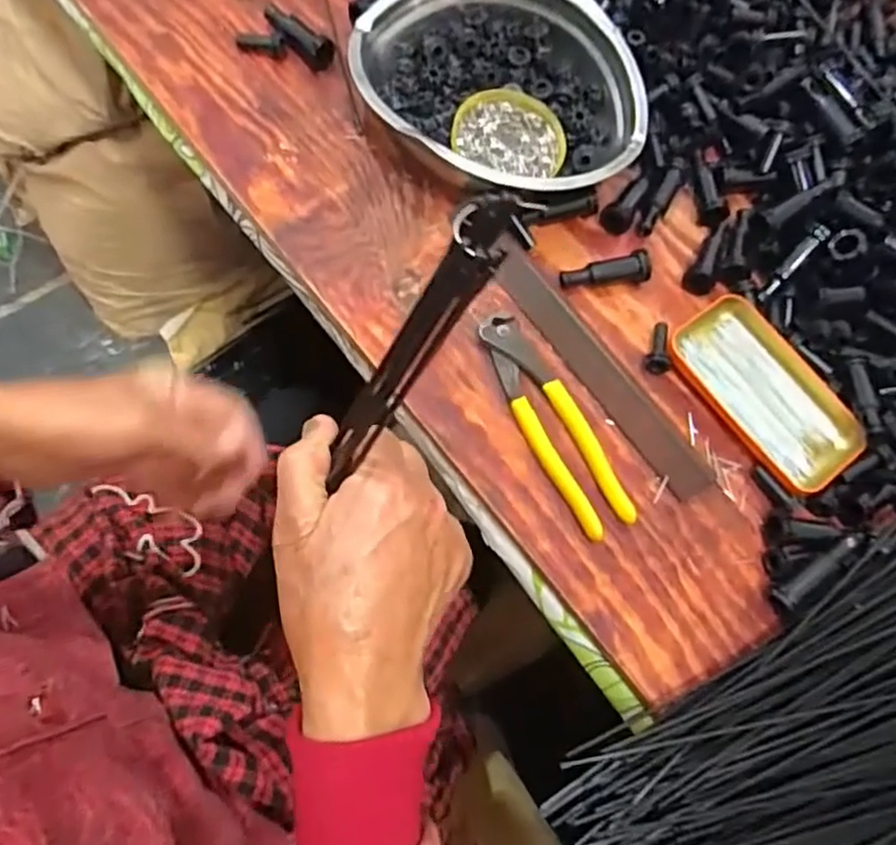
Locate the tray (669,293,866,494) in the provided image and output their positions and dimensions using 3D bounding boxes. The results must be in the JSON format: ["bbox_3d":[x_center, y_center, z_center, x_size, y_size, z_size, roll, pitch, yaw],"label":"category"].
[{"bbox_3d":[0.228,-0.022,0.503,0.081,0.022,0.144,-35,79,-18],"label":"tray"}]

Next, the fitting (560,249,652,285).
[{"bbox_3d":[0.116,-0.110,0.517,0.067,0.015,0.019,-8,72,-11],"label":"fitting"}]

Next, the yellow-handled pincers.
[{"bbox_3d":[0.070,-0.001,0.473,0.039,0.013,0.163,-26,76,-16],"label":"yellow-handled pincers"}]

